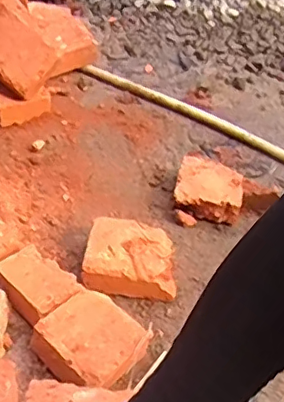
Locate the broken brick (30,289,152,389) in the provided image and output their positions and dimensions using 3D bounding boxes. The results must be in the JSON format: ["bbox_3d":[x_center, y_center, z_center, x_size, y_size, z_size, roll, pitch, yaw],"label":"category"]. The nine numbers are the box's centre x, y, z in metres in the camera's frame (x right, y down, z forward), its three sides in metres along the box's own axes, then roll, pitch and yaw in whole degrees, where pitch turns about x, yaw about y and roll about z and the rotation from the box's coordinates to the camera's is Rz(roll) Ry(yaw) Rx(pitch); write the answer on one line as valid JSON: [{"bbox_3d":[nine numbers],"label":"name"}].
[{"bbox_3d":[-0.064,0.179,0.706,0.116,0.060,0.115,30,48,24],"label":"broken brick"}]

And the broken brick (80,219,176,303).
[{"bbox_3d":[-0.016,0.083,0.816,0.125,0.054,0.106,7,43,2],"label":"broken brick"}]

